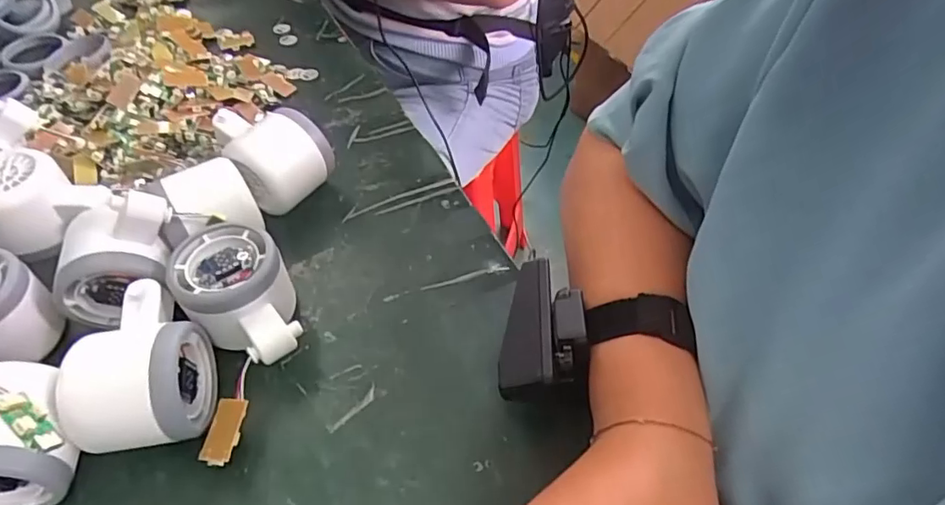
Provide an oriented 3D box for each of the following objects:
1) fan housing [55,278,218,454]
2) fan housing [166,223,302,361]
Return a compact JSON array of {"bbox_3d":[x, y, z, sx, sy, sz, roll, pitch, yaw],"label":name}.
[{"bbox_3d":[-0.170,0.062,0.292,0.060,0.055,0.082,-7,49,-6],"label":"fan housing"},{"bbox_3d":[-0.133,0.029,0.322,0.056,0.053,0.083,-20,52,-17],"label":"fan housing"}]

